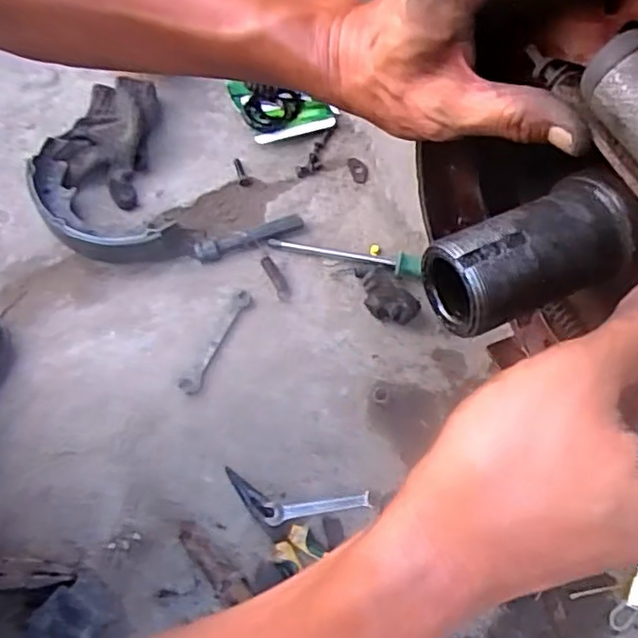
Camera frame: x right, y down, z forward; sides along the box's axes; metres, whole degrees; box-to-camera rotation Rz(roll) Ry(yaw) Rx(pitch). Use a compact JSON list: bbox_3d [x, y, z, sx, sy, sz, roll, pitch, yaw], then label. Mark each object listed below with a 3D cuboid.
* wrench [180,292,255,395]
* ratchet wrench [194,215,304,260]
[{"bbox_3d":[-0.112,0.026,0.710,0.022,0.010,0.134,28,70,9],"label":"wrench"},{"bbox_3d":[-0.083,-0.095,0.752,0.129,0.018,0.024,-13,69,-7],"label":"ratchet wrench"}]

